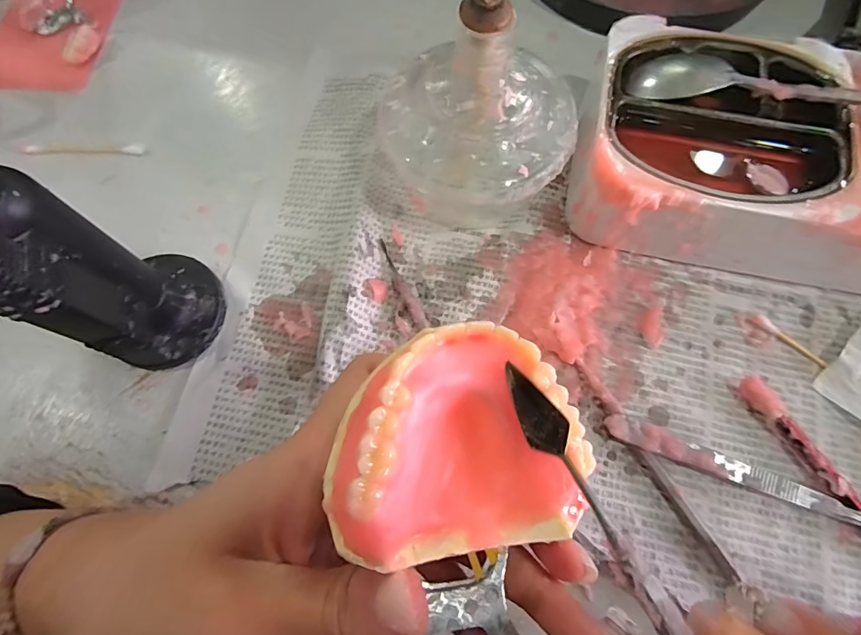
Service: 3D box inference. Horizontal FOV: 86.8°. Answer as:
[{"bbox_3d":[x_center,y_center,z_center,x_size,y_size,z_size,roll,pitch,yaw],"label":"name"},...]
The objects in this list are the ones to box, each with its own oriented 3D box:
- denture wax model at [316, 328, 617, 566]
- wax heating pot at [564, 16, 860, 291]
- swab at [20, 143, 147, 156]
[{"bbox_3d":[0.006,0.032,0.121,0.064,0.028,0.053,-2,78,-17],"label":"denture wax model"},{"bbox_3d":[0.181,-0.079,0.226,0.216,0.066,0.115,11,72,4],"label":"wax heating pot"},{"bbox_3d":[-0.207,-0.101,0.271,0.071,0.004,0.007,-1,69,1],"label":"swab"}]

